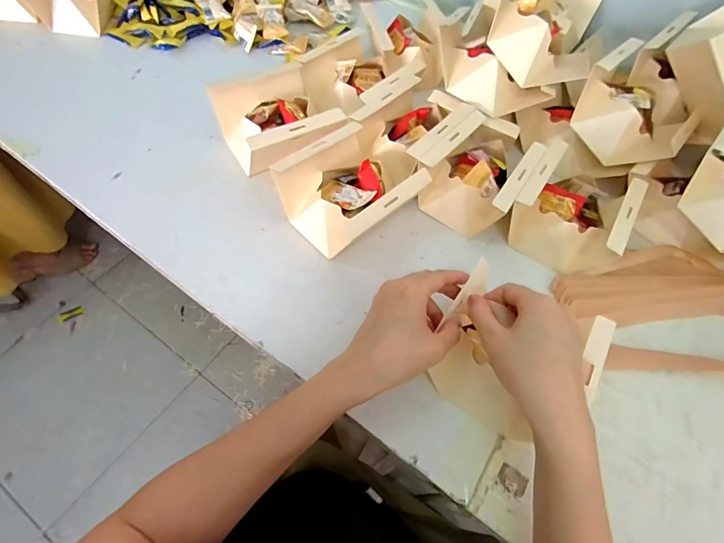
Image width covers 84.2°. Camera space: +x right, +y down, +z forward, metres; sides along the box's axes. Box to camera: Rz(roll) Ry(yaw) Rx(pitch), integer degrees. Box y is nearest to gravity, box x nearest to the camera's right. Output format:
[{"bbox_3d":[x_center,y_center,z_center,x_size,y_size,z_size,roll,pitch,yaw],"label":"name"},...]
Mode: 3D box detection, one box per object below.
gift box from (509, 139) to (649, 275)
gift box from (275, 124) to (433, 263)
[{"bbox_3d":[0.244,-0.072,0.474,0.131,0.063,0.124,32,61,12],"label":"gift box"},{"bbox_3d":[-0.004,-0.102,0.471,0.160,0.069,0.132,-40,70,-22],"label":"gift box"}]

